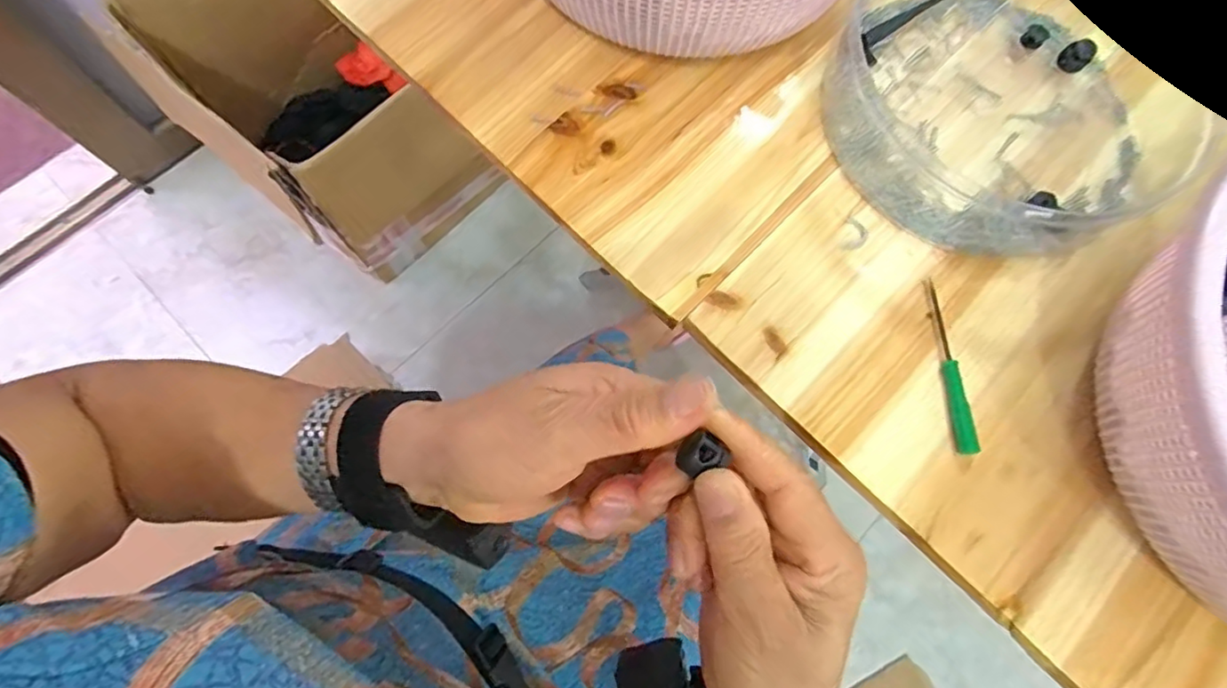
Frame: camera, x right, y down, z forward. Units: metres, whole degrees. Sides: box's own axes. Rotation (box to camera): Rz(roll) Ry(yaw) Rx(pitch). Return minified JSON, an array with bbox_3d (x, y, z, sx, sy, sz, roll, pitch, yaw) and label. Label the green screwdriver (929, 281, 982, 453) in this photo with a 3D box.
[{"bbox_3d":[0.181,0.011,0.319,0.010,0.007,0.096,-1,73,-3],"label":"green screwdriver"}]

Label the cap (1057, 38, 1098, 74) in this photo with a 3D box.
[{"bbox_3d":[0.292,-0.182,0.373,0.016,0.021,0.017,1,73,-2],"label":"cap"}]

